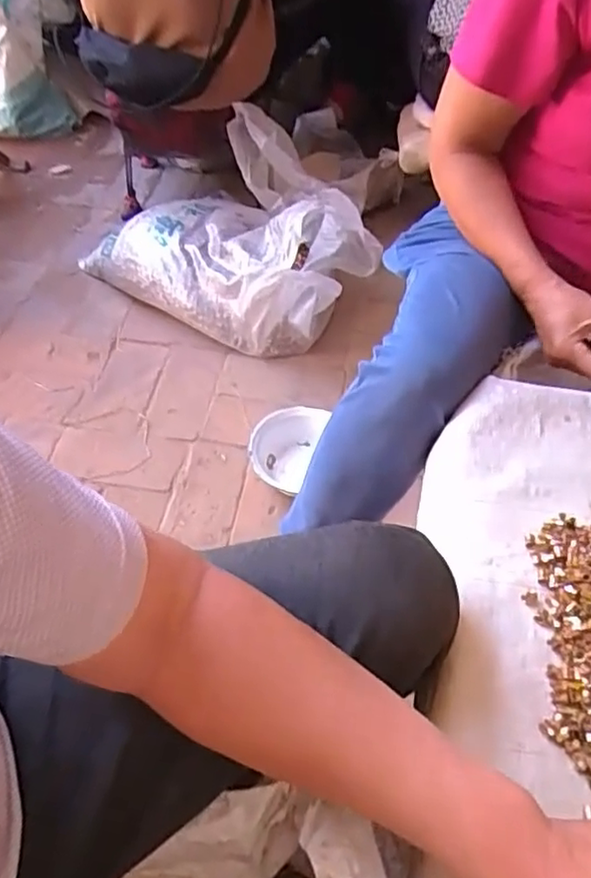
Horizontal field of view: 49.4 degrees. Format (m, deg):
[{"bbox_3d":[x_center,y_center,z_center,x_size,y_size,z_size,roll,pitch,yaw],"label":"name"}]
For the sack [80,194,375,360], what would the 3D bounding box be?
[{"bbox_3d":[-0.139,-0.388,1.264,0.562,0.261,0.294,24,56,17],"label":"sack"}]

